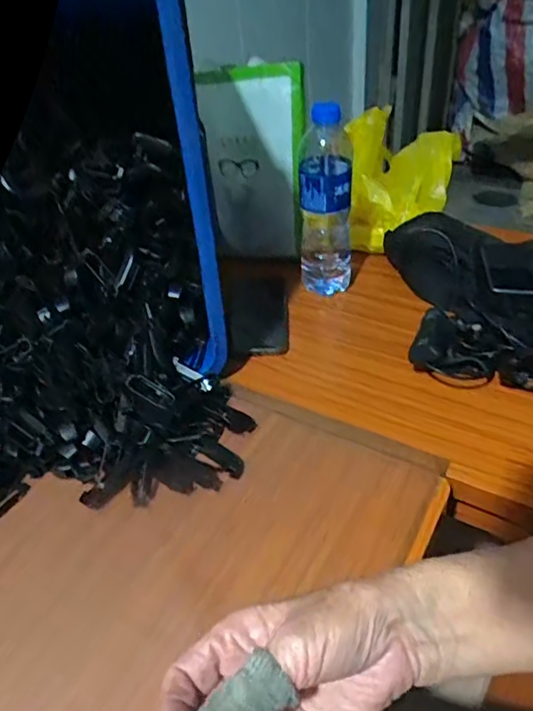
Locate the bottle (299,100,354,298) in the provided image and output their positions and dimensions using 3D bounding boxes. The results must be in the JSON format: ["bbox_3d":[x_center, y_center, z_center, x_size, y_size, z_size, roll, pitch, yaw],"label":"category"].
[{"bbox_3d":[0.072,-0.178,0.678,0.062,0.232,0.058,1,41,7],"label":"bottle"}]

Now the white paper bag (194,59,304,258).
[{"bbox_3d":[-0.017,-0.255,0.754,0.163,0.239,0.022,10,26,33],"label":"white paper bag"}]

